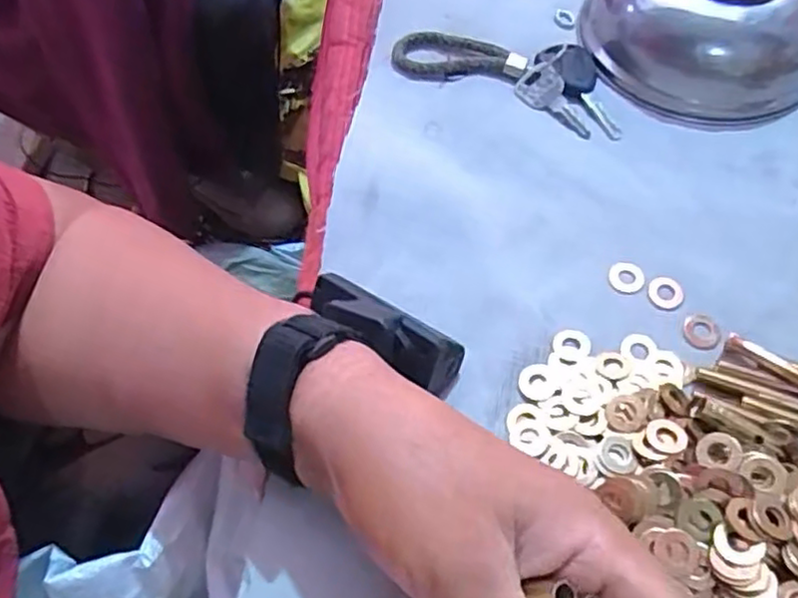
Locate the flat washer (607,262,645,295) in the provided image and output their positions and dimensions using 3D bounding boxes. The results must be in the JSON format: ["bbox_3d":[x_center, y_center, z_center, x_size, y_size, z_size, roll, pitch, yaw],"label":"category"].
[{"bbox_3d":[0.110,-0.010,0.329,0.017,0.004,0.016,27,64,18],"label":"flat washer"}]

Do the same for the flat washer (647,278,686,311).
[{"bbox_3d":[0.128,-0.003,0.326,0.016,0.004,0.018,36,67,22],"label":"flat washer"}]

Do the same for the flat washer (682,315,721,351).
[{"bbox_3d":[0.141,0.016,0.317,0.016,0.004,0.016,-1,58,2],"label":"flat washer"}]

